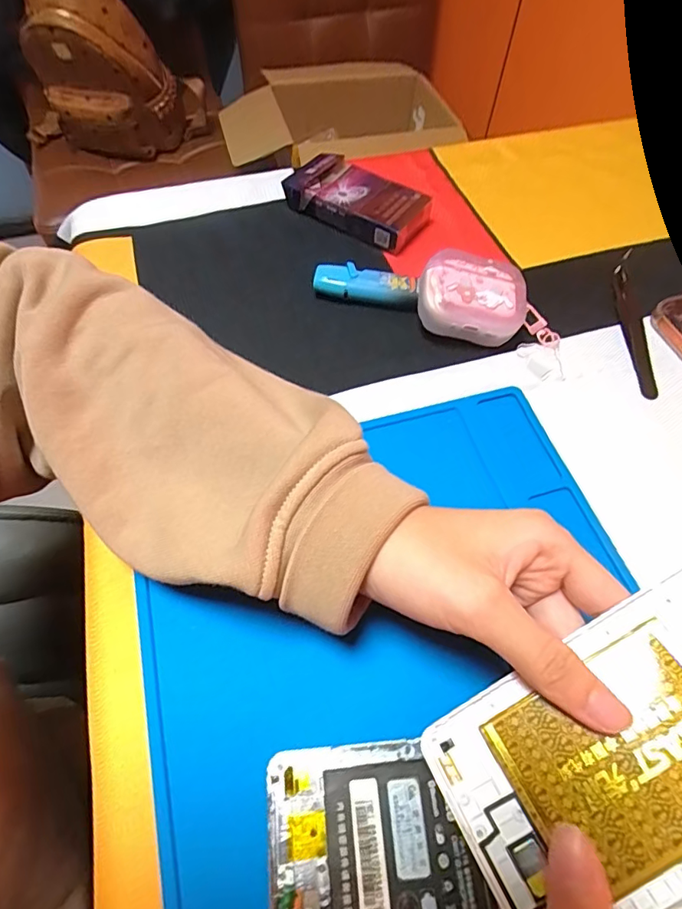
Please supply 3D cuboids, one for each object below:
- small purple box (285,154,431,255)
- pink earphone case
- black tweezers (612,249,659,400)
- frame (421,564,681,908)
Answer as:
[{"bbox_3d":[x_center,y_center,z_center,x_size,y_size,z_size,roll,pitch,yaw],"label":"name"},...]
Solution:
[{"bbox_3d":[0.011,-0.191,0.371,0.102,0.025,0.054,32,65,17],"label":"small purple box"},{"bbox_3d":[0.082,-0.098,0.311,0.064,0.035,0.048,9,60,5],"label":"pink earphone case"},{"bbox_3d":[0.191,-0.090,0.324,0.016,0.010,0.123,5,60,3],"label":"black tweezers"},{"bbox_3d":[0.102,0.090,0.159,0.141,0.004,0.071,-34,55,2],"label":"frame"}]

